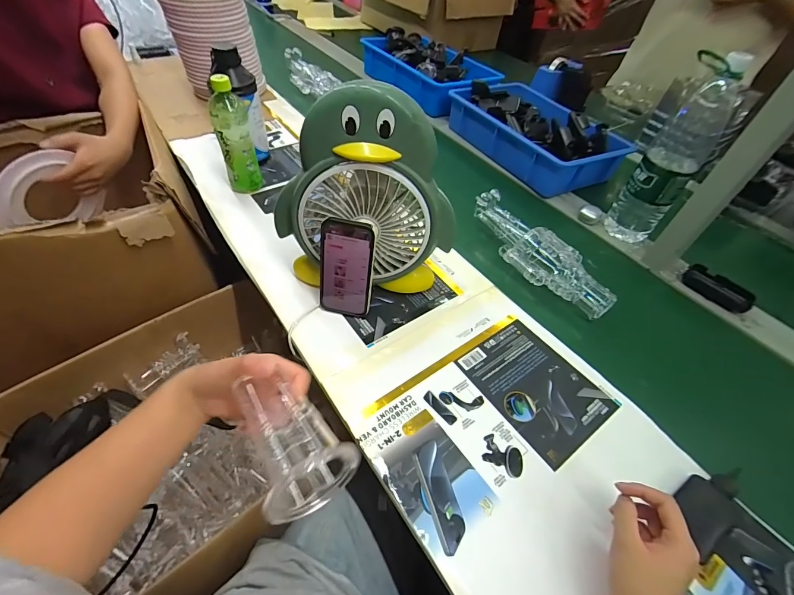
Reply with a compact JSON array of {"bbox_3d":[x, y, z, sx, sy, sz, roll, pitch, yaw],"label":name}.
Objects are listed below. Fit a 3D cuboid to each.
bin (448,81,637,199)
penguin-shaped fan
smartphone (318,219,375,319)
[{"bbox_3d":[0.352,-0.429,0.929,0.287,0.093,0.390,-18,54,-20],"label":"bin"},{"bbox_3d":[-0.042,-0.124,0.514,0.256,0.280,0.088,0,50,-6],"label":"penguin-shaped fan"},{"bbox_3d":[-0.073,-0.038,0.528,0.075,0.151,0.005,10,31,3],"label":"smartphone"}]

